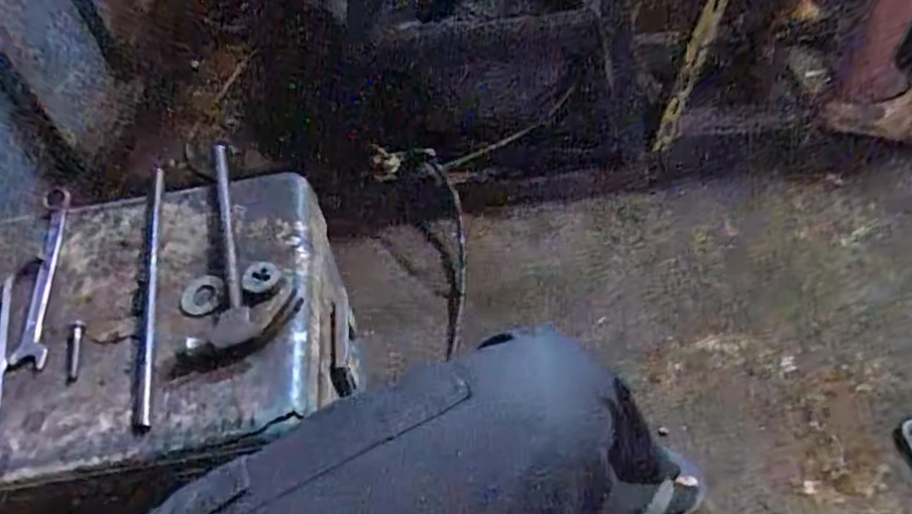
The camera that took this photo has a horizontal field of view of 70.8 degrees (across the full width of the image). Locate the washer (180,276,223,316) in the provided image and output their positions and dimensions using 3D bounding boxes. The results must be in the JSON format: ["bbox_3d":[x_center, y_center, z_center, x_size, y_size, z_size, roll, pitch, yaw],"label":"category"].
[{"bbox_3d":[-0.248,0.038,0.623,0.045,0.004,0.044,-9,55,15],"label":"washer"}]

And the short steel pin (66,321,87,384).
[{"bbox_3d":[-0.350,0.087,0.589,0.012,0.006,0.070,-13,51,-7],"label":"short steel pin"}]

